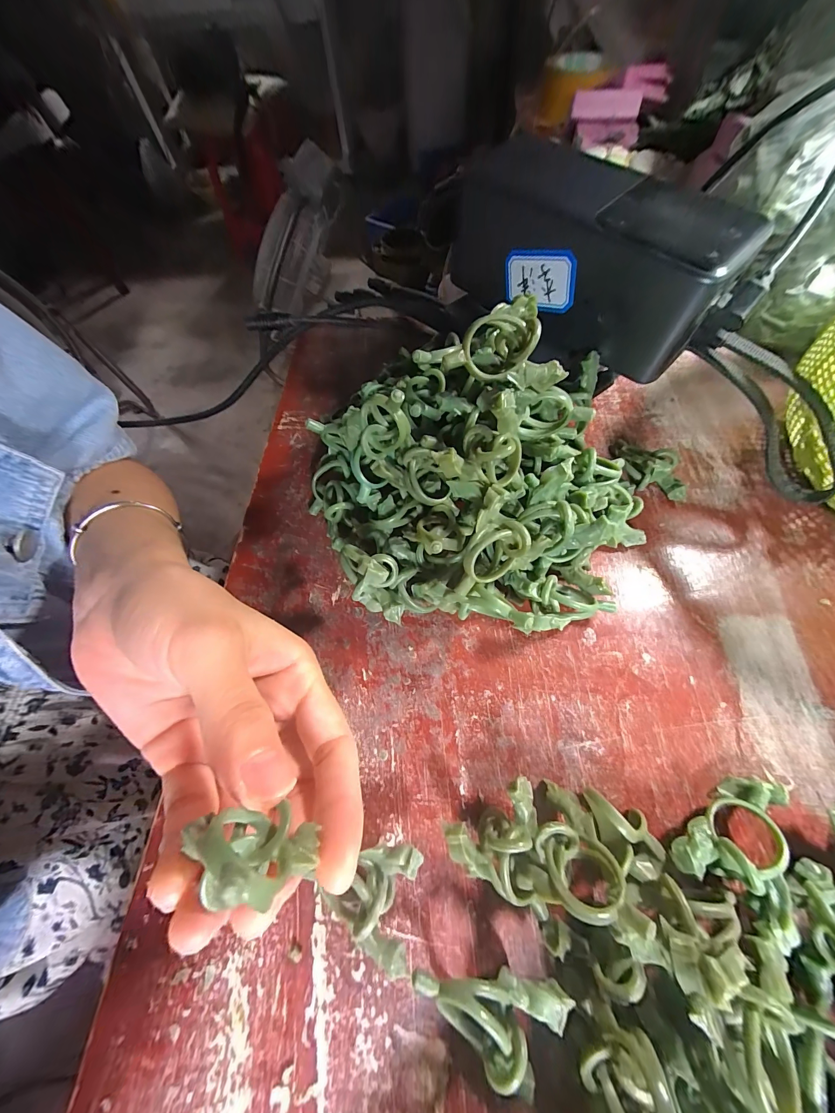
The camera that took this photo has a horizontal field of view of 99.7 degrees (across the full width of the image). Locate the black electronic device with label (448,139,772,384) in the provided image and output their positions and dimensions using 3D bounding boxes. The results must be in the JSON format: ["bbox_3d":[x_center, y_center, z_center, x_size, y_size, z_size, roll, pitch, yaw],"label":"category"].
[{"bbox_3d":[0.086,-0.134,0.162,0.100,0.053,0.041,38,73,17],"label":"black electronic device with label"}]

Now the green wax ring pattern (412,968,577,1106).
[{"bbox_3d":[0.024,0.149,0.116,0.048,0.022,0.024,-3,66,1],"label":"green wax ring pattern"}]

